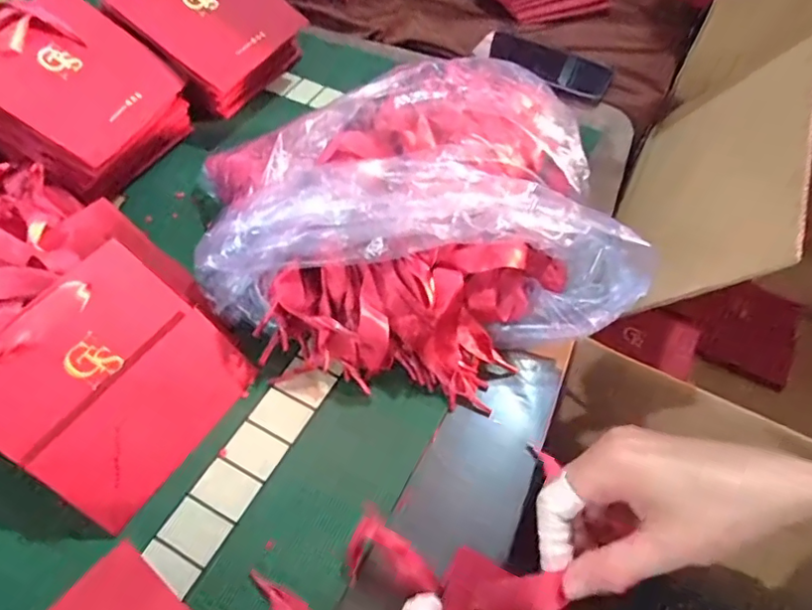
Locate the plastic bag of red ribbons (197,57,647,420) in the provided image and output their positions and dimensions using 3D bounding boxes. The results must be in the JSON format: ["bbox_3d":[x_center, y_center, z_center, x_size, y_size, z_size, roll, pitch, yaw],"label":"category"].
[{"bbox_3d":[0.006,-0.066,0.446,0.319,0.115,0.255,-16,56,-15],"label":"plastic bag of red ribbons"}]

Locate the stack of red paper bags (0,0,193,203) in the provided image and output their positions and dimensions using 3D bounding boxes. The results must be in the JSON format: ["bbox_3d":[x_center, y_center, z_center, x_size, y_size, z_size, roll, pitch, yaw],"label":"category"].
[{"bbox_3d":[-0.301,-0.195,0.513,0.171,0.047,0.155,39,62,-12],"label":"stack of red paper bags"}]

